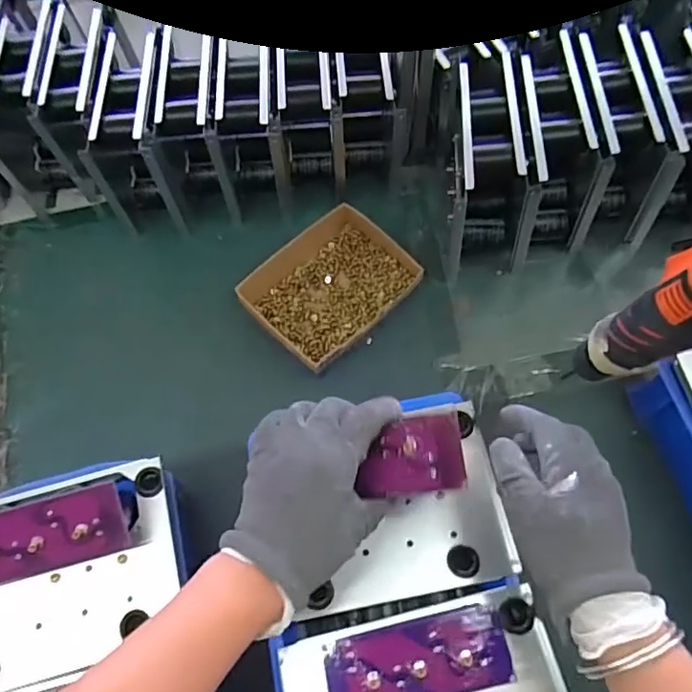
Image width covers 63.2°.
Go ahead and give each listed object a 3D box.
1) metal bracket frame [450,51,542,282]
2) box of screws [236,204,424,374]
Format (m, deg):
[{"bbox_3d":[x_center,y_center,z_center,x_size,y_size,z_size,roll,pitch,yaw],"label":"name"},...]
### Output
[{"bbox_3d":[0.160,-0.195,0.631,0.080,0.148,0.193,0,67,3],"label":"metal bracket frame"},{"bbox_3d":[-0.018,-0.072,0.648,0.174,0.038,0.152,-42,71,-14],"label":"box of screws"}]

